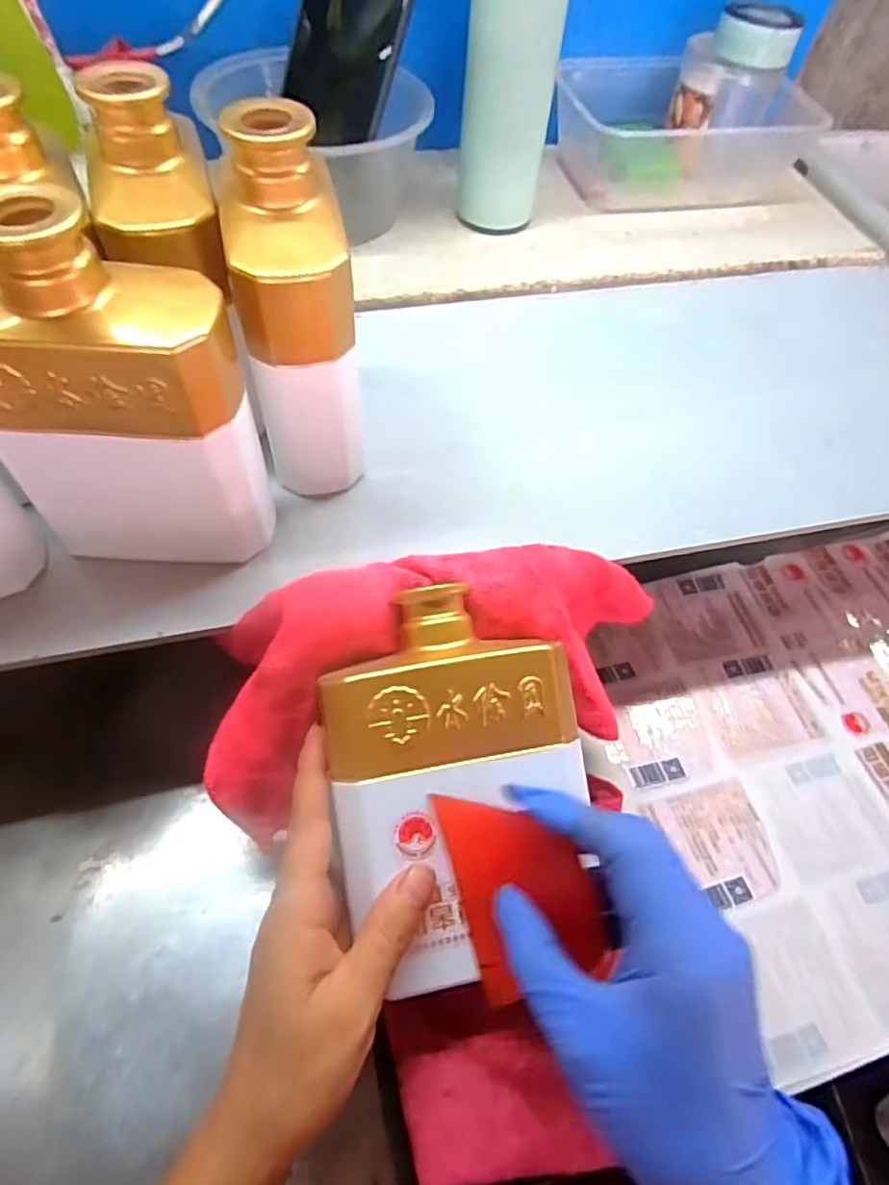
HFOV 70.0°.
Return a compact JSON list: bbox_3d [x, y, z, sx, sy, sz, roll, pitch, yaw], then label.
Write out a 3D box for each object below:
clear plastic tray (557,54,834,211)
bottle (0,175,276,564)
[{"bbox_3d":[0.211,-0.420,0.575,0.230,0.078,0.146,-5,60,-10],"label":"clear plastic tray"},{"bbox_3d":[-0.141,-0.079,0.274,0.109,0.154,0.054,3,59,-5],"label":"bottle"}]

